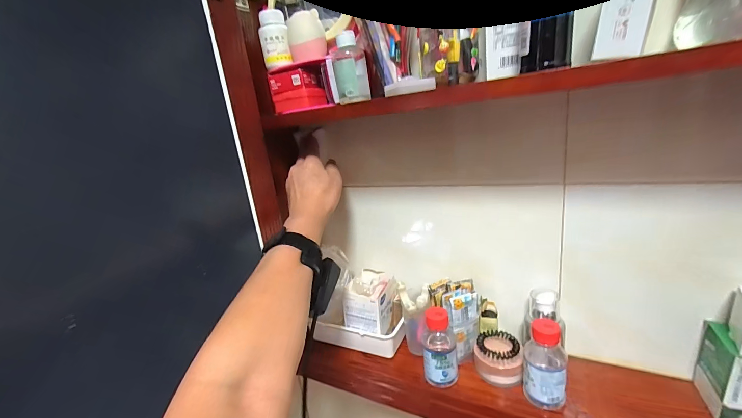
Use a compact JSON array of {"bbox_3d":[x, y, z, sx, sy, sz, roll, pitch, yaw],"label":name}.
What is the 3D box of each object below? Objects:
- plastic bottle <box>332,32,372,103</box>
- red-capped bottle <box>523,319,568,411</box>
[{"bbox_3d":[-0.024,-0.163,0.368,0.039,0.073,0.030,-7,16,2],"label":"plastic bottle"},{"bbox_3d":[0.204,0.182,0.371,0.044,0.103,0.044,2,19,31],"label":"red-capped bottle"}]

